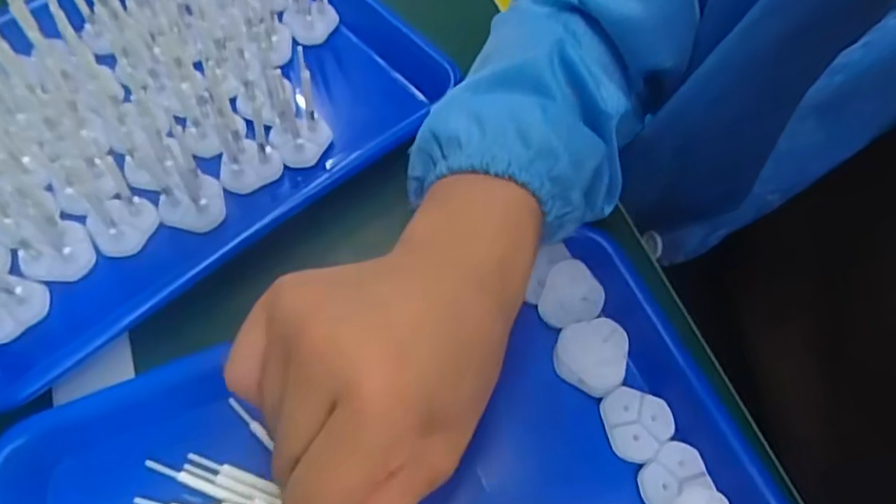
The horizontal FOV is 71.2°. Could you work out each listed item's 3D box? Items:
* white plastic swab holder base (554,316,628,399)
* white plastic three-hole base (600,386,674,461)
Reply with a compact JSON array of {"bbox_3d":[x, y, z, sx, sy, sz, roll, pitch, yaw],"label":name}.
[{"bbox_3d":[0.076,0.054,0.333,0.038,0.004,0.038,-2,73,6],"label":"white plastic swab holder base"},{"bbox_3d":[0.098,0.087,0.320,0.036,0.004,0.036,-7,62,-8],"label":"white plastic three-hole base"}]

